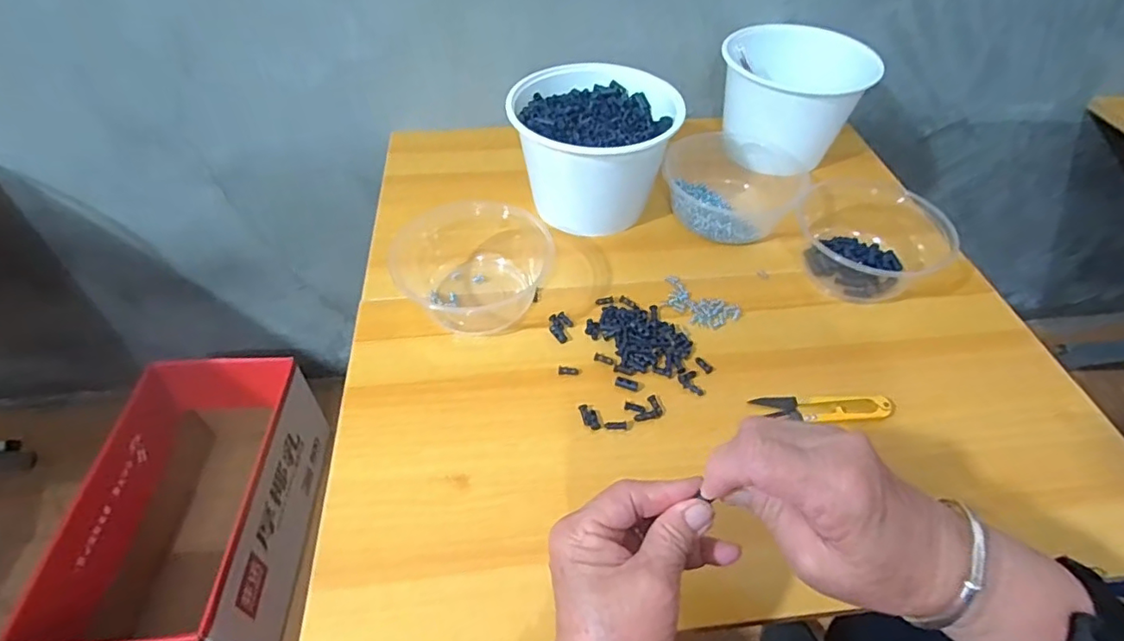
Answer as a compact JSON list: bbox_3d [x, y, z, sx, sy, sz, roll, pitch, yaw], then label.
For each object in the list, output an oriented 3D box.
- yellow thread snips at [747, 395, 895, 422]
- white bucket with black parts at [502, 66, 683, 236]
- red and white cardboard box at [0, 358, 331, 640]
[{"bbox_3d":[0.202,0.067,0.431,0.104,0.011,0.022,4,48,1],"label":"yellow thread snips"},{"bbox_3d":[0.028,-0.171,0.563,0.151,0.116,0.134,-6,49,-7],"label":"white bucket with black parts"},{"bbox_3d":[-0.484,0.258,0.768,0.212,0.196,0.397,-1,48,-3],"label":"red and white cardboard box"}]

